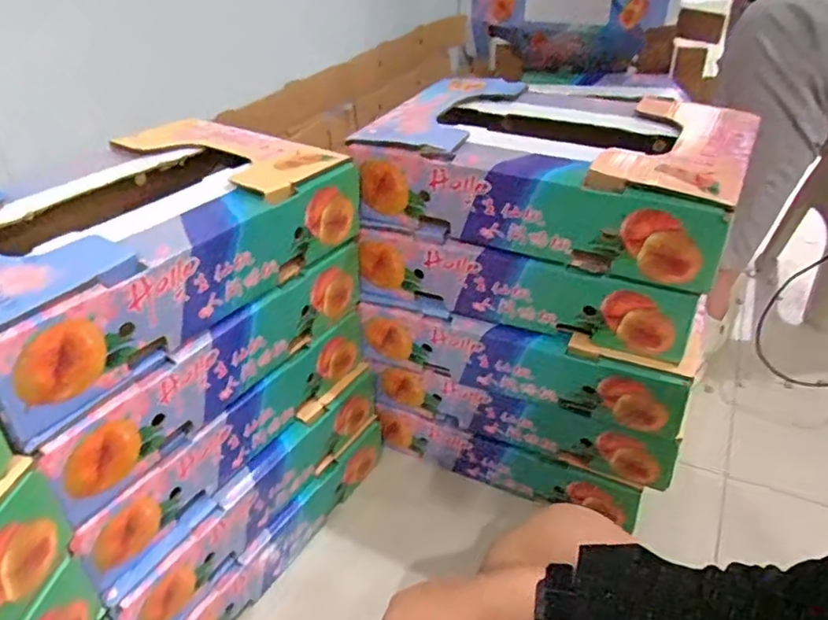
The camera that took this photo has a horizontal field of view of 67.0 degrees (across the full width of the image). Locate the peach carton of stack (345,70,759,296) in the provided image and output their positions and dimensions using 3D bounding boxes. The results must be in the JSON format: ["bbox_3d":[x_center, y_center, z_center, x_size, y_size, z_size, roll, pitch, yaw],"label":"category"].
[{"bbox_3d":[0.152,-0.154,0.706,0.383,0.105,0.219,16,38,25],"label":"peach carton of stack"}]

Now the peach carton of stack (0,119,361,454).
[{"bbox_3d":[-0.273,-0.070,0.614,0.251,0.106,0.398,19,39,29],"label":"peach carton of stack"}]

